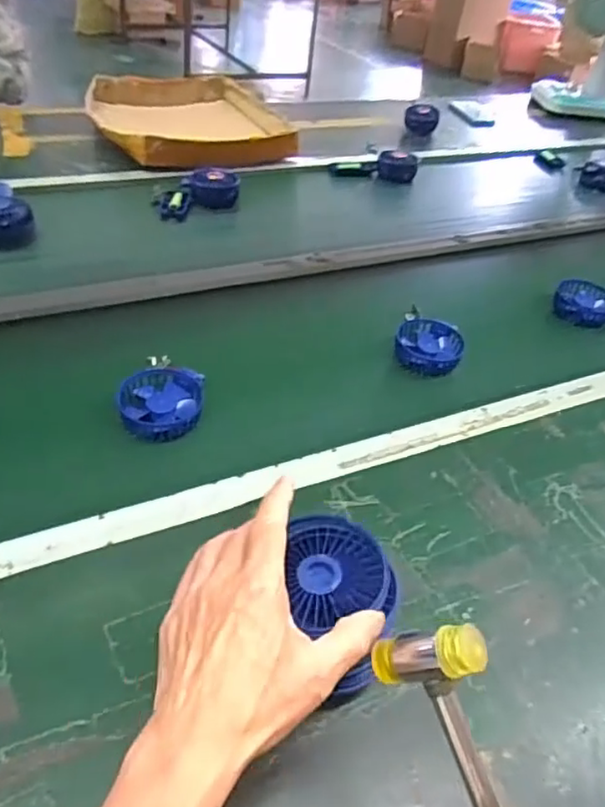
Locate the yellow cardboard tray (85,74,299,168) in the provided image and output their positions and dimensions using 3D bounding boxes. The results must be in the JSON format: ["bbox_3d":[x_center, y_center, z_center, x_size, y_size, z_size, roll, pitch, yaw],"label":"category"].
[{"bbox_3d":[-0.237,-0.608,1.310,0.402,0.062,0.403,-12,45,-23],"label":"yellow cardboard tray"}]

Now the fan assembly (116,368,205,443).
[{"bbox_3d":[-0.152,-0.001,0.662,0.086,0.026,0.090,1,42,-10],"label":"fan assembly"}]

